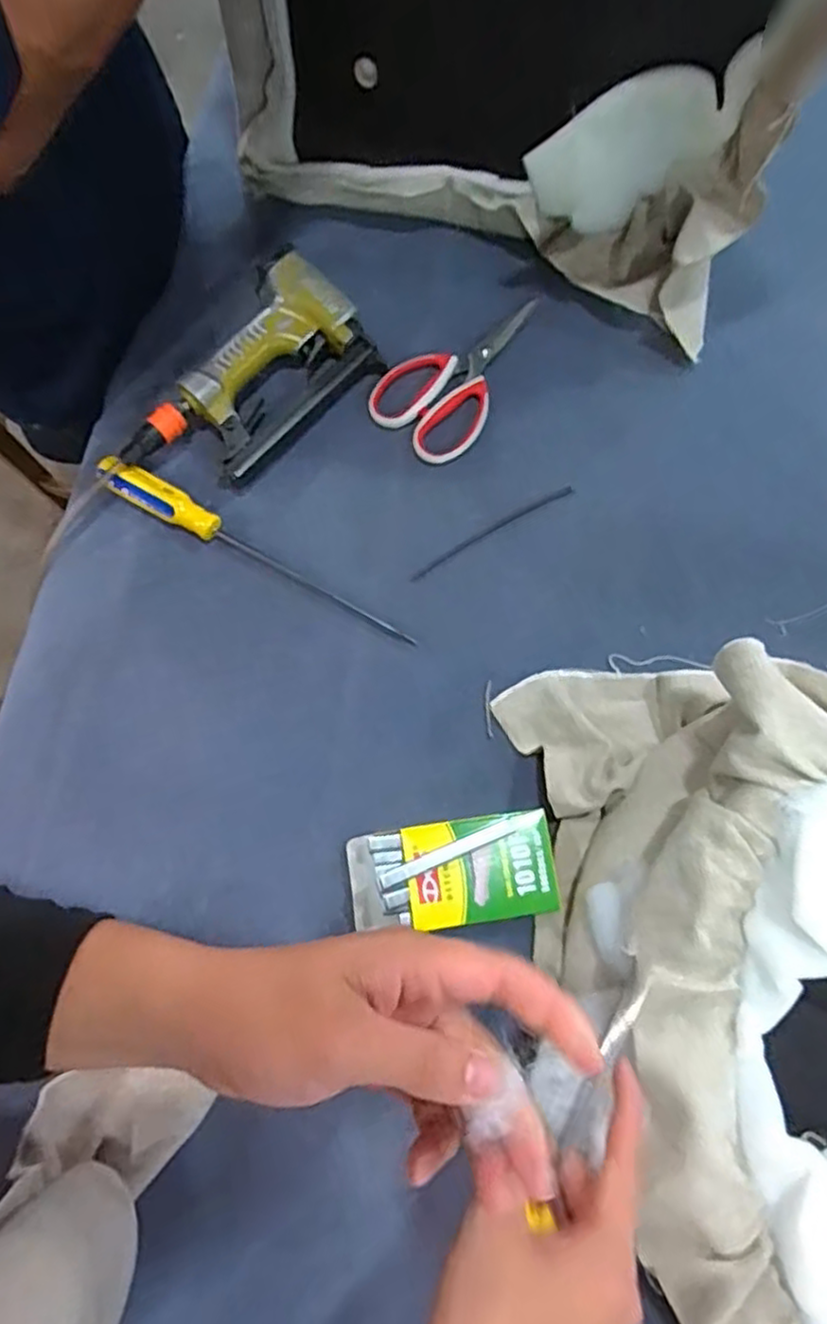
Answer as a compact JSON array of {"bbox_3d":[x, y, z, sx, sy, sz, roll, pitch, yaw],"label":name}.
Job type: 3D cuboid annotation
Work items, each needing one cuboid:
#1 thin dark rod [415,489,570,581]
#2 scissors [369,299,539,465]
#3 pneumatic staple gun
[{"bbox_3d":[0.069,-0.114,0.619,0.164,0.005,0.010,-30,78,-6],"label":"thin dark rod"},{"bbox_3d":[0.047,-0.265,0.642,0.096,0.015,0.179,41,80,9],"label":"scissors"},{"bbox_3d":[-0.142,-0.240,0.619,0.122,0.047,0.233,42,81,10],"label":"pneumatic staple gun"}]

